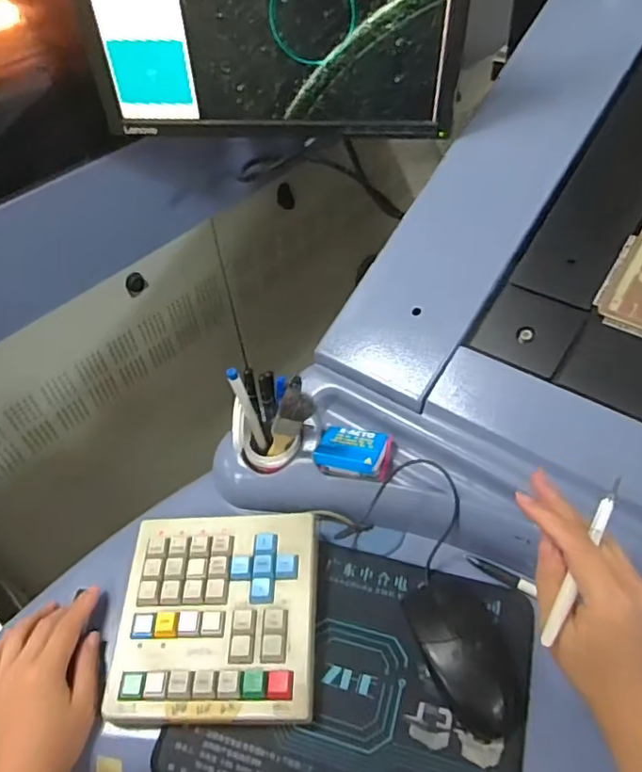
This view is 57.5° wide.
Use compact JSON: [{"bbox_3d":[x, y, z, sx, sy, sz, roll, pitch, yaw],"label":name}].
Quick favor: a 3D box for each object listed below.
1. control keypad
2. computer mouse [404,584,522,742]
[{"bbox_3d":[-0.084,0.181,0.472,0.157,0.028,0.158,-2,48,4],"label":"control keypad"},{"bbox_3d":[0.107,0.202,0.445,0.066,0.034,0.112,-8,48,-1],"label":"computer mouse"}]

